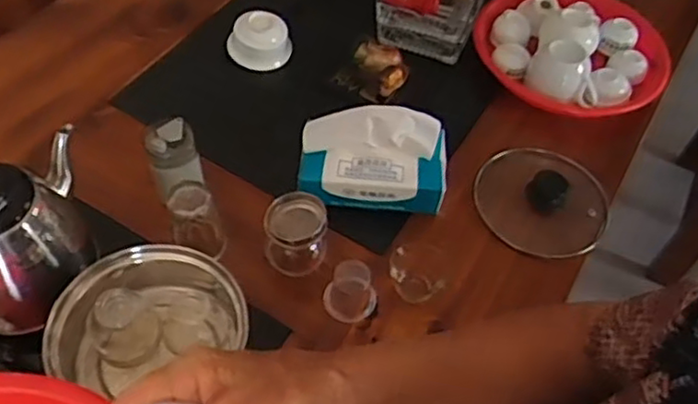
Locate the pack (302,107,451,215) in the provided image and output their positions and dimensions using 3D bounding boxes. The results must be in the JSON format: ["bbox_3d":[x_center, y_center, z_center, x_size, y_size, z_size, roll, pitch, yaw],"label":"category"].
[{"bbox_3d":[0.027,-0.043,0.741,0.153,0.104,0.078,7,53,1],"label":"pack"}]

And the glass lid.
[{"bbox_3d":[0.223,-0.011,0.773,0.146,0.036,0.155,2,53,-3],"label":"glass lid"}]

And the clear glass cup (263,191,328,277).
[{"bbox_3d":[-0.054,0.033,0.694,0.060,0.067,0.054,2,53,-3],"label":"clear glass cup"}]

